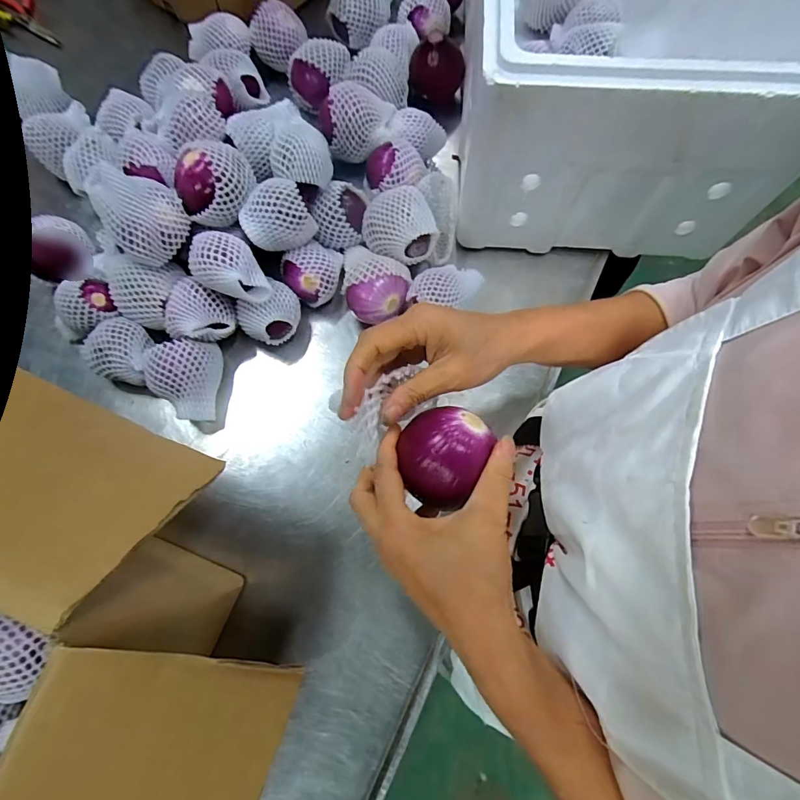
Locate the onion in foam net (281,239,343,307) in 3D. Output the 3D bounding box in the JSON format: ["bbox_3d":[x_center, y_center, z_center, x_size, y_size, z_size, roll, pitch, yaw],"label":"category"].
[{"bbox_3d":[-0.105,-0.163,0.558,0.078,0.074,0.064,-38,77,-11],"label":"onion in foam net"}]

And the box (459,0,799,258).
[{"bbox_3d":[0.248,-0.449,0.526,0.335,0.227,0.448,2,73,0],"label":"box"}]

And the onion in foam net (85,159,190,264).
[{"bbox_3d":[-0.288,-0.206,0.484,0.079,0.092,0.080,0,73,-1],"label":"onion in foam net"}]

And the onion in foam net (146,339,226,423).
[{"bbox_3d":[-0.255,-0.021,0.512,0.077,0.058,0.094,-4,73,-2],"label":"onion in foam net"}]

